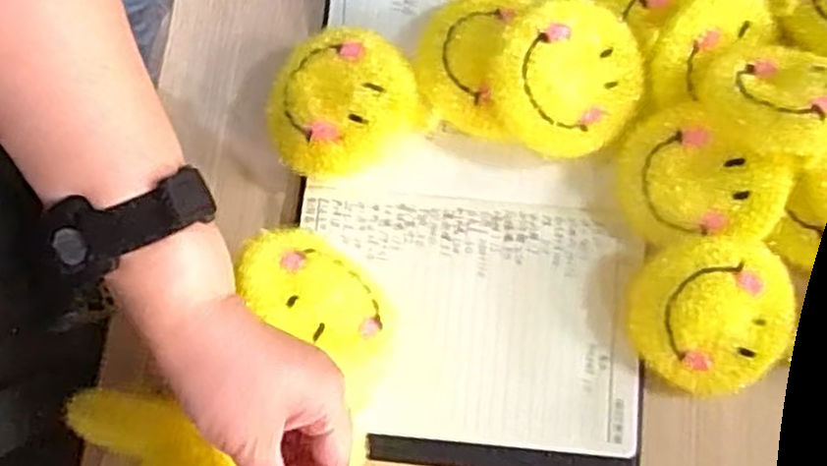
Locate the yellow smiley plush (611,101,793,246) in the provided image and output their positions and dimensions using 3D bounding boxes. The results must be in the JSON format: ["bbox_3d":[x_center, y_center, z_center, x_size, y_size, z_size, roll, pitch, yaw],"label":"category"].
[{"bbox_3d":[0.193,-0.033,0.519,0.112,0.046,0.085,42,81,10],"label":"yellow smiley plush"}]

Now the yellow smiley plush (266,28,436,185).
[{"bbox_3d":[-0.052,-0.093,0.557,0.107,0.049,0.103,0,77,1],"label":"yellow smiley plush"}]

